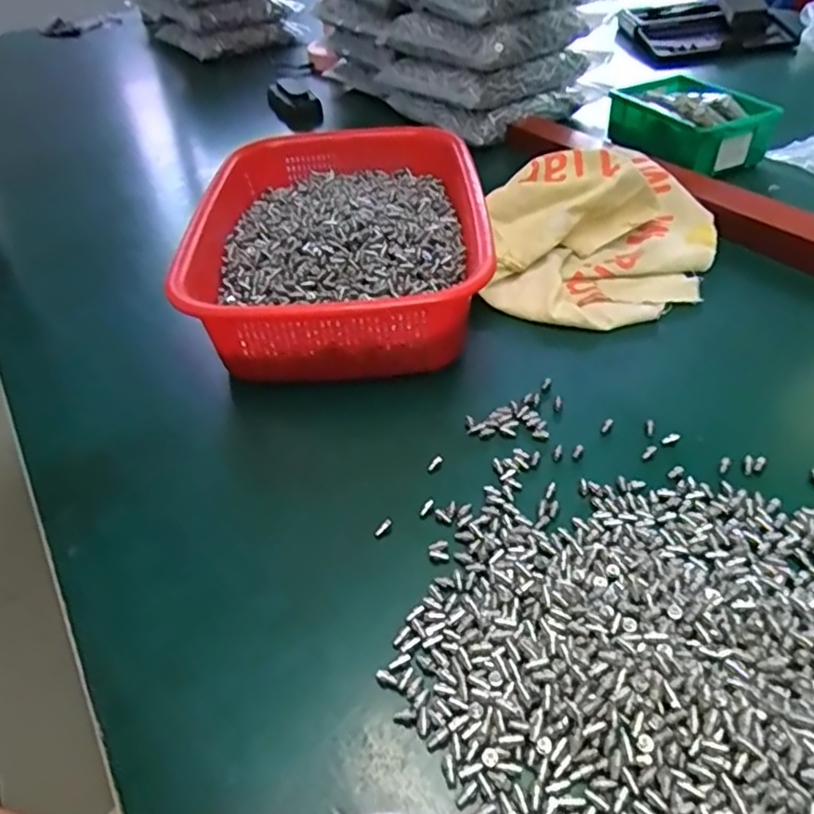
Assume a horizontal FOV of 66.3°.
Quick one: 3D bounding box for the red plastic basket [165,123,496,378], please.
[{"bbox_3d":[-0.049,-0.130,0.485,0.205,0.070,0.284,-6,43,1],"label":"red plastic basket"}]

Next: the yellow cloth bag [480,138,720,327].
[{"bbox_3d":[0.154,-0.148,0.489,0.160,0.067,0.197,13,46,19],"label":"yellow cloth bag"}]

